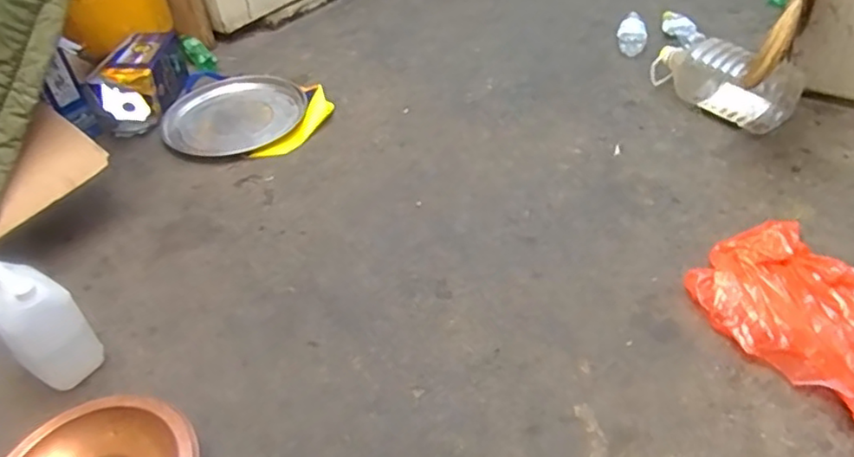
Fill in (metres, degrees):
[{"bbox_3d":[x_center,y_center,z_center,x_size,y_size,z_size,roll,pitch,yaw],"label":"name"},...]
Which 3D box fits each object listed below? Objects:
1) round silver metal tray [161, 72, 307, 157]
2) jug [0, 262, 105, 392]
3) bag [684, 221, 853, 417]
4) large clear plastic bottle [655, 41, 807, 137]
[{"bbox_3d":[-0.529,-0.318,1.705,0.367,0.024,0.369,-3,44,3],"label":"round silver metal tray"},{"bbox_3d":[-0.660,0.164,1.066,0.148,0.217,0.114,31,55,32],"label":"jug"},{"bbox_3d":[0.651,0.151,1.049,0.271,0.059,0.400,-22,46,-17],"label":"bag"},{"bbox_3d":[0.727,-0.373,1.539,0.128,0.147,0.330,-26,47,-20],"label":"large clear plastic bottle"}]

